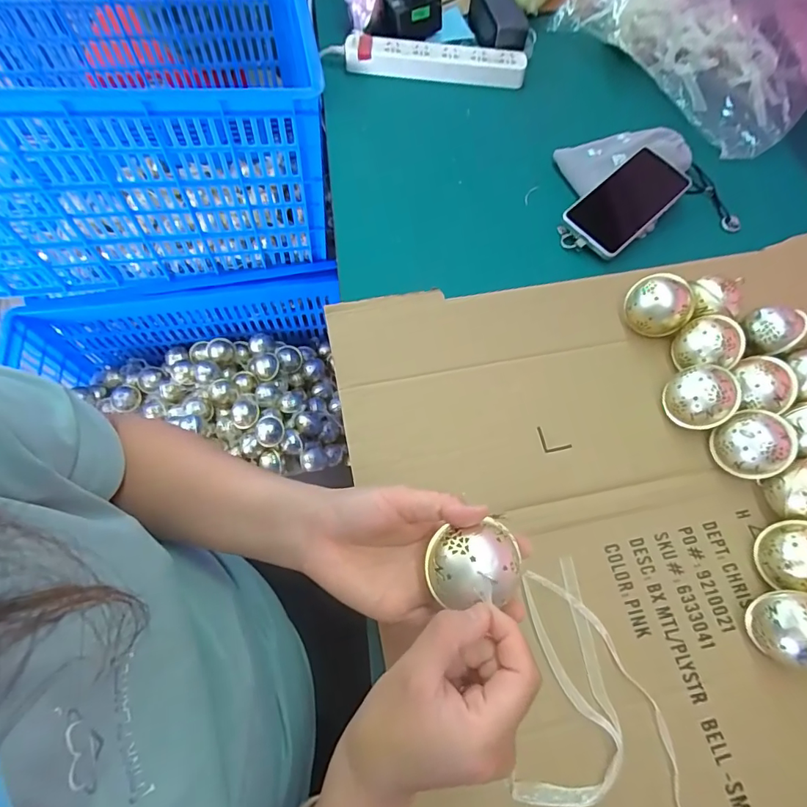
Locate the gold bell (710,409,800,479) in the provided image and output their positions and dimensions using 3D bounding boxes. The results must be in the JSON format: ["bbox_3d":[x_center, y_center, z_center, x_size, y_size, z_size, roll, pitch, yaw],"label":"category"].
[{"bbox_3d":[0.308,0.037,0.409,0.054,0.056,0.057,1,66,-1],"label":"gold bell"}]

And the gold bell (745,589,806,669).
[{"bbox_3d":[0.291,0.170,0.349,0.049,0.055,0.051,7,66,2],"label":"gold bell"}]

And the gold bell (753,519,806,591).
[{"bbox_3d":[0.320,0.126,0.374,0.055,0.055,0.057,-7,66,-5],"label":"gold bell"}]

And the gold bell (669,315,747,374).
[{"bbox_3d":[0.289,-0.052,0.448,0.049,0.054,0.054,-36,72,-16],"label":"gold bell"}]

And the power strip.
[{"bbox_3d":[0.046,-0.483,0.652,0.251,0.033,0.051,6,66,1],"label":"power strip"}]

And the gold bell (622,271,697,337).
[{"bbox_3d":[0.258,-0.098,0.471,0.062,0.055,0.053,39,71,15],"label":"gold bell"}]

